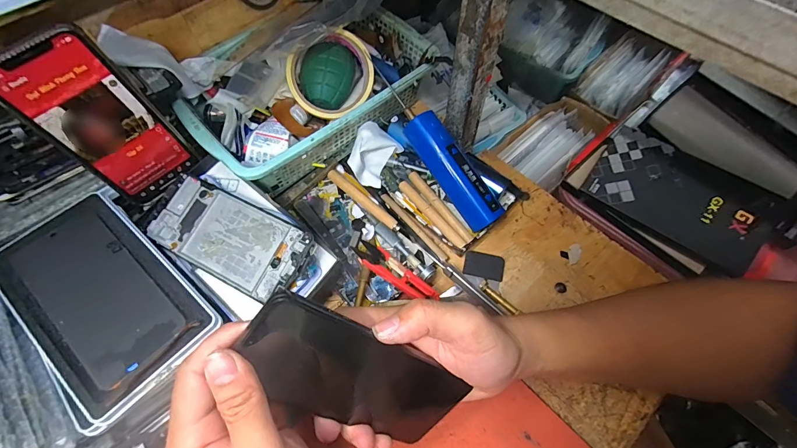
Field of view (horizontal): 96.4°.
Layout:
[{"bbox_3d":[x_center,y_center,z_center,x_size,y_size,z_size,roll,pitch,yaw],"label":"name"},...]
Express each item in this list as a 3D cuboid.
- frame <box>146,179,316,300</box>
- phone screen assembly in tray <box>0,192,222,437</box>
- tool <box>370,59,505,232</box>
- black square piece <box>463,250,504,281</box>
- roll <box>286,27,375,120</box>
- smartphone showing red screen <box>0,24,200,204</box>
[{"bbox_3d":[-0.153,0.011,0.322,0.145,0.014,0.067,24,65,13],"label":"frame"},{"bbox_3d":[-0.240,0.056,0.284,0.179,0.015,0.103,38,69,18],"label":"phone screen assembly in tray"},{"bbox_3d":[0.039,-0.081,0.370,0.033,0.027,0.193,-33,85,-16],"label":"tool"},{"bbox_3d":[0.088,0.042,0.365,0.040,0.004,0.026,11,63,6],"label":"black square piece"},{"bbox_3d":[-0.077,-0.168,0.399,0.093,0.077,0.029,-23,22,-5],"label":"roll"},{"bbox_3d":[-0.244,-0.084,0.301,0.074,0.143,0.006,-42,56,-15],"label":"smartphone showing red screen"}]

